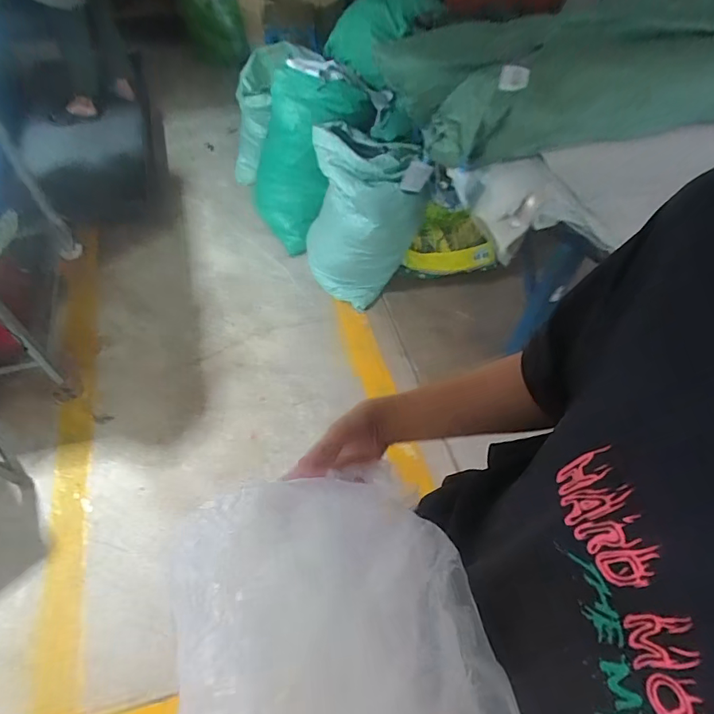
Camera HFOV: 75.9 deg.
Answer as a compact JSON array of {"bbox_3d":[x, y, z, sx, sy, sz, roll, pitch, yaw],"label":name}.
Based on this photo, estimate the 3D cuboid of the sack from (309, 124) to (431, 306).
[{"bbox_3d":[0.038,-0.542,1.748,0.404,0.511,0.408,6,55,3],"label":"sack"}]

